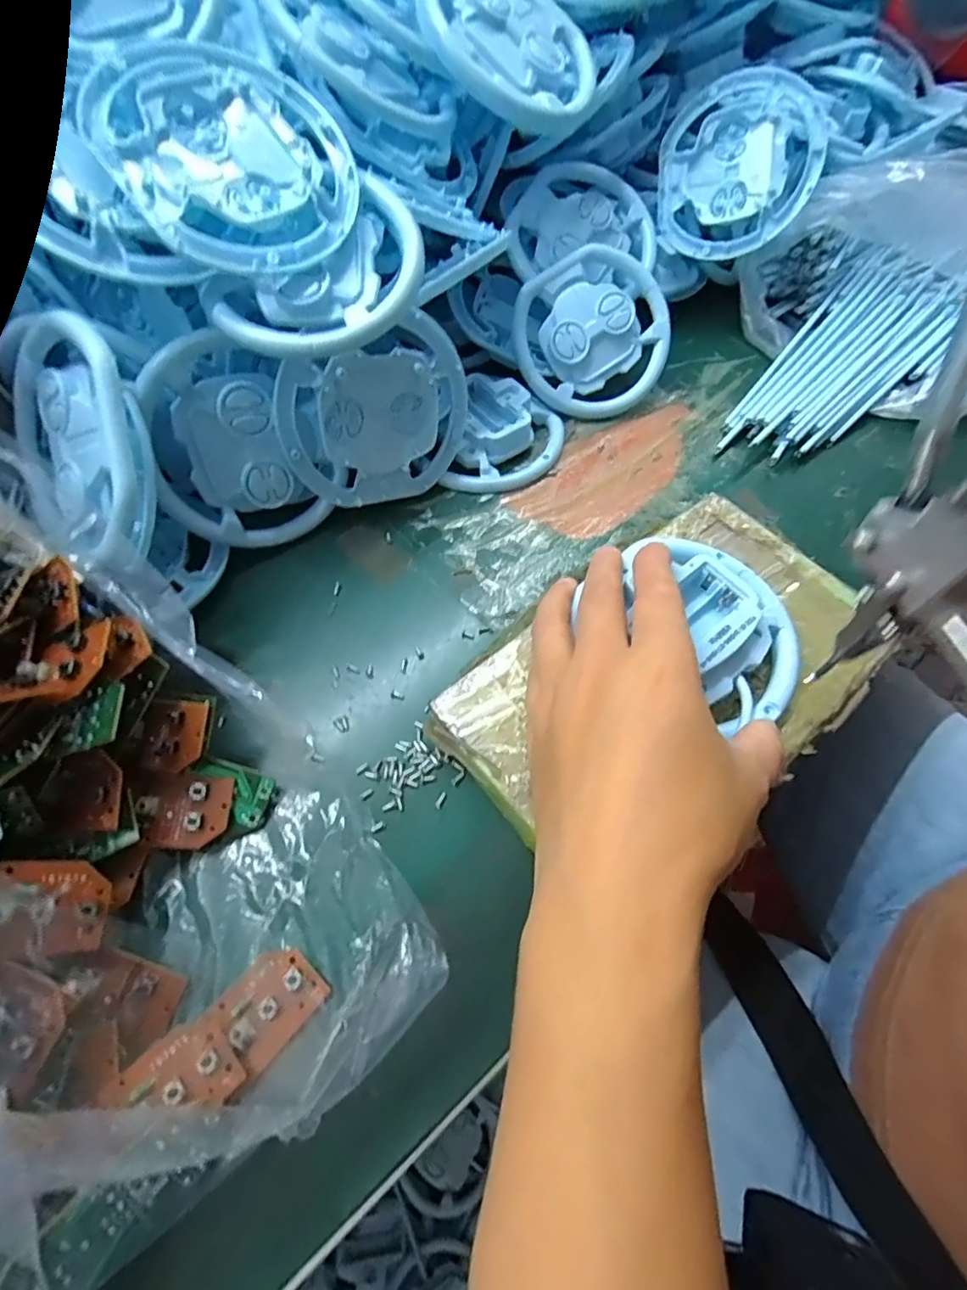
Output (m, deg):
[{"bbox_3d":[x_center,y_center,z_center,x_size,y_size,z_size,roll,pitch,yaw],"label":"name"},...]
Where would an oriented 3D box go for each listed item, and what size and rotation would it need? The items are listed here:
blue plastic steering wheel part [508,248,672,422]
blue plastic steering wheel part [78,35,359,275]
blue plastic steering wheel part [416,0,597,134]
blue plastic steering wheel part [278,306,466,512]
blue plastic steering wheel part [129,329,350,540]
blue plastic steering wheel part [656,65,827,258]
[{"bbox_3d":[0.071,-0.205,0.358,0.102,0.014,0.101,13,99,-8],"label":"blue plastic steering wheel part"},{"bbox_3d":[-0.107,-0.208,0.231,0.098,0.010,0.098,2,83,-20],"label":"blue plastic steering wheel part"},{"bbox_3d":[0.015,-0.330,0.296,0.100,0.014,0.089,8,83,-19],"label":"blue plastic steering wheel part"},{"bbox_3d":[-0.056,-0.120,0.296,0.102,0.086,0.018,-28,46,-15],"label":"blue plastic steering wheel part"},{"bbox_3d":[-0.129,-0.096,0.278,0.076,0.102,0.020,-37,42,-5],"label":"blue plastic steering wheel part"},{"bbox_3d":[0.172,-0.325,0.367,0.103,0.102,0.014,3,18,23],"label":"blue plastic steering wheel part"}]

